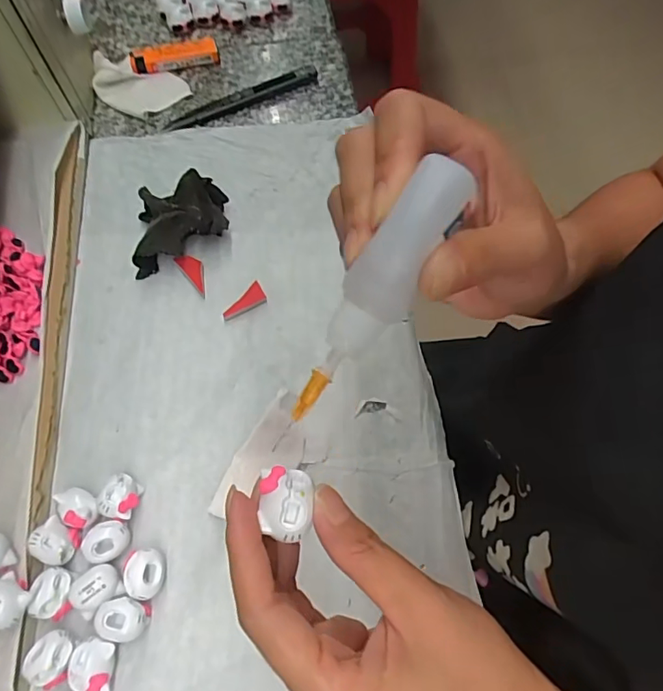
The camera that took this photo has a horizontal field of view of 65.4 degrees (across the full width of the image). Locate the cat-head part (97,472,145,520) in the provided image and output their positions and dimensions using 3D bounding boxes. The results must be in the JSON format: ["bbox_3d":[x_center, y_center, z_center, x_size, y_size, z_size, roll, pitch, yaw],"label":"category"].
[{"bbox_3d":[-0.122,0.089,0.302,0.020,0.021,0.025,10,65,5],"label":"cat-head part"}]

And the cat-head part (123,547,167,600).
[{"bbox_3d":[-0.104,0.127,0.286,0.024,0.016,0.025,-8,65,-4],"label":"cat-head part"}]

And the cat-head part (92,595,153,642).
[{"bbox_3d":[-0.111,0.145,0.275,0.026,0.018,0.020,5,65,2],"label":"cat-head part"}]

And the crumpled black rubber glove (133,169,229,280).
[{"bbox_3d":[-0.110,-0.089,0.376,0.067,0.034,0.064,-10,65,-5],"label":"crumpled black rubber glove"}]

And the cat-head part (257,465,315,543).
[{"bbox_3d":[-0.016,0.056,0.186,0.019,0.008,0.024,2,64,1],"label":"cat-head part"}]

